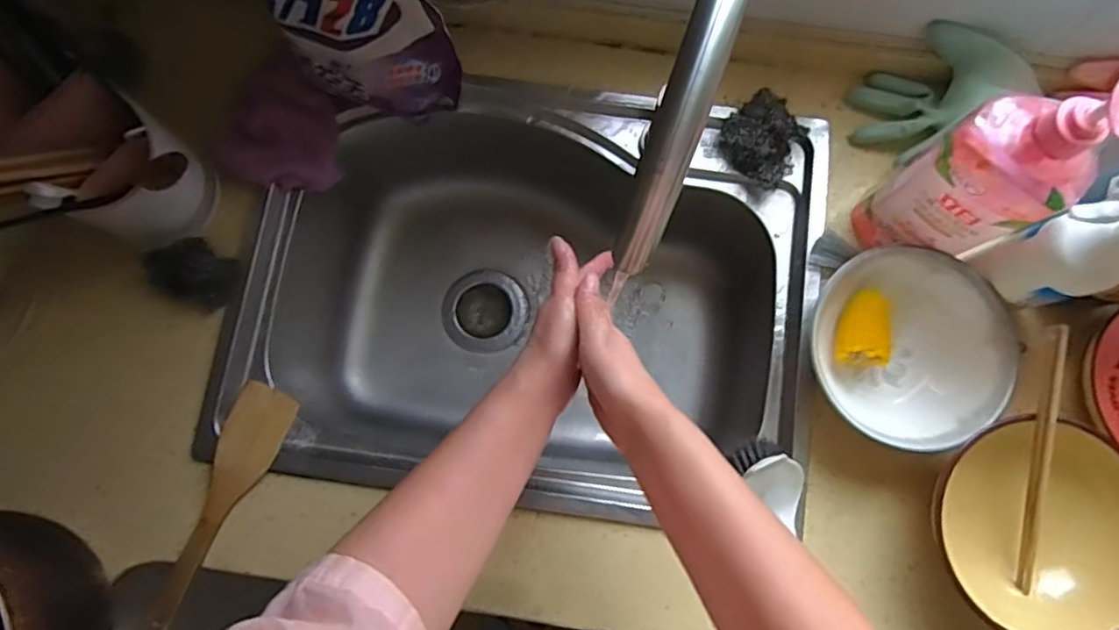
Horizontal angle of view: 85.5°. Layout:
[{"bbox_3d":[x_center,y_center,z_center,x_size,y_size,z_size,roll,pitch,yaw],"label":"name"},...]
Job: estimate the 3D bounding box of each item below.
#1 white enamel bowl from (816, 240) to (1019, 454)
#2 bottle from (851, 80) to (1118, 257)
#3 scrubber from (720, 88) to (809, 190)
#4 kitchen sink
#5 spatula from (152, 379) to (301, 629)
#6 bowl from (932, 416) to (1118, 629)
[{"bbox_3d":[0.318,0.029,0.564,0.165,0.066,0.174,0,80,0],"label":"white enamel bowl"},{"bbox_3d":[0.339,-0.109,0.482,0.080,0.250,0.094,-12,80,-2],"label":"bottle"},{"bbox_3d":[0.212,-0.181,0.620,0.072,0.039,0.083,-40,82,-6],"label":"scrubber"},{"bbox_3d":[-0.037,-0.009,0.714,0.577,0.213,0.415,8,80,2],"label":"kitchen sink"},{"bbox_3d":[-0.322,0.179,0.565,0.055,0.016,0.234,24,81,5],"label":"spatula"},{"bbox_3d":[0.408,0.185,0.534,0.170,0.079,0.175,0,80,0],"label":"bowl"}]

